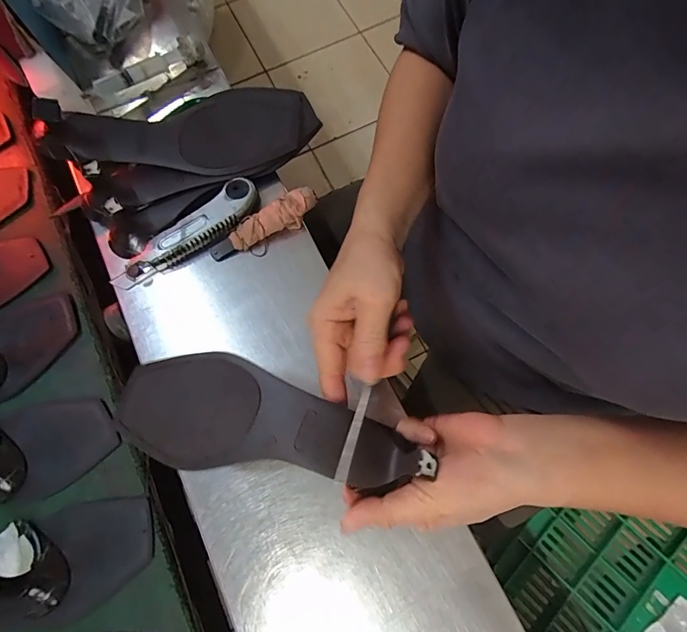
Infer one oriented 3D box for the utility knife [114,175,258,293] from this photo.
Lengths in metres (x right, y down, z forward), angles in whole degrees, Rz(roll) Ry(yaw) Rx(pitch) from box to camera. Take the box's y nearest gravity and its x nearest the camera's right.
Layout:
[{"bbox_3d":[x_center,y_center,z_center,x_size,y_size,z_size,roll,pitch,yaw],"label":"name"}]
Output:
[{"bbox_3d":[-0.152,-0.077,0.394,0.159,0.022,0.038,-40,76,-10],"label":"utility knife"}]

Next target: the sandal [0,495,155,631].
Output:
[{"bbox_3d":[-0.276,0.216,0.319,0.248,0.043,0.086,-16,73,-3],"label":"sandal"}]

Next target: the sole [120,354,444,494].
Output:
[{"bbox_3d":[-0.057,0.075,0.282,0.221,0.033,0.076,11,73,8],"label":"sole"}]

